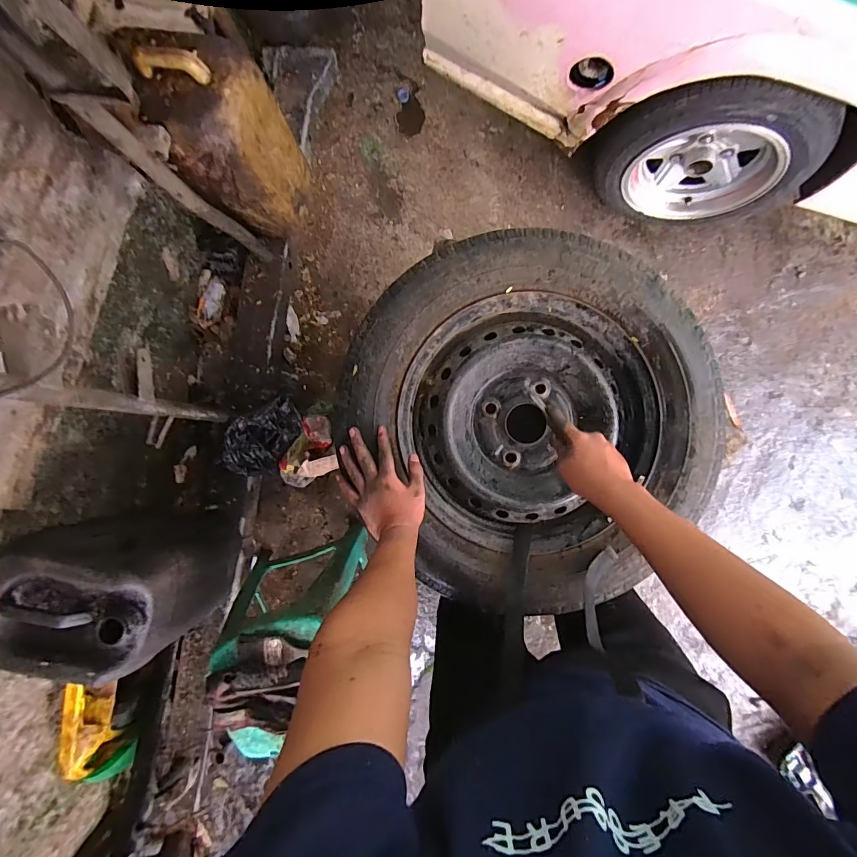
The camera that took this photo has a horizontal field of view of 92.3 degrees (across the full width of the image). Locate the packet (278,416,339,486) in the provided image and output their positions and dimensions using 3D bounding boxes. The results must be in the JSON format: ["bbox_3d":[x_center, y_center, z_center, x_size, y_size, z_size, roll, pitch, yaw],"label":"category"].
[{"bbox_3d":[-0.357,0.068,1.217,0.169,0.054,0.198,-13,92,-2],"label":"packet"}]

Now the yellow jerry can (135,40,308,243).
[{"bbox_3d":[-0.402,-0.596,0.869,0.221,0.336,0.204,-3,90,-3],"label":"yellow jerry can"}]

